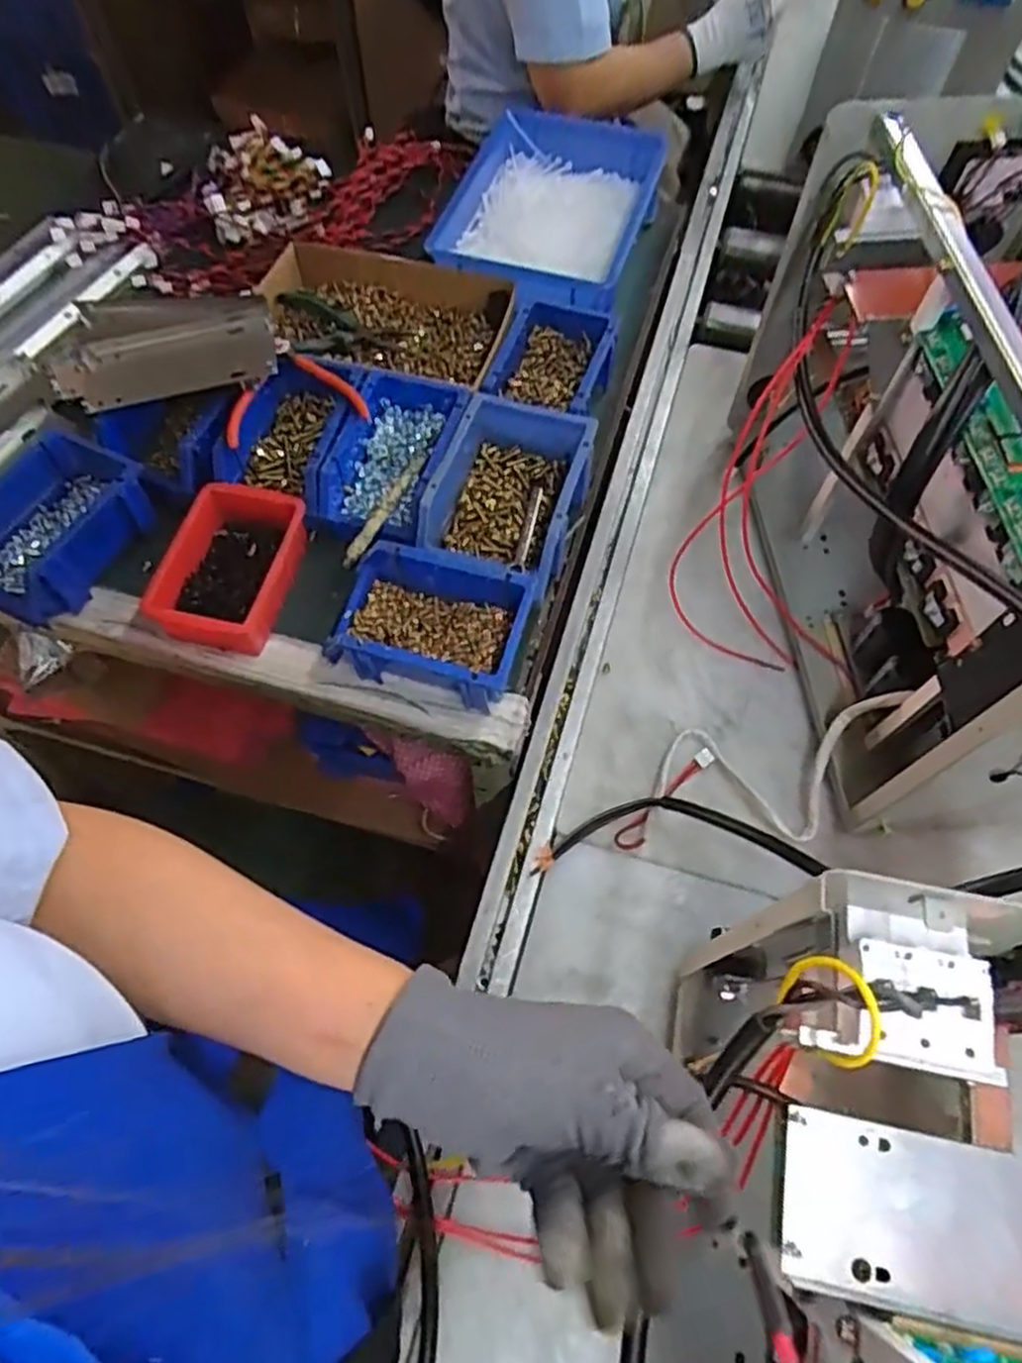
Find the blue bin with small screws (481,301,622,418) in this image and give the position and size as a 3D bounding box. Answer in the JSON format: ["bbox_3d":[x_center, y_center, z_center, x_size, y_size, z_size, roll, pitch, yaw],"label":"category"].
[{"bbox_3d":[0.042,-0.311,0.774,0.106,0.050,0.148,15,65,7],"label":"blue bin with small screws"}]

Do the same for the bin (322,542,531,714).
[{"bbox_3d":[-0.068,-0.048,0.643,0.159,0.068,0.107,12,64,6],"label":"bin"}]

